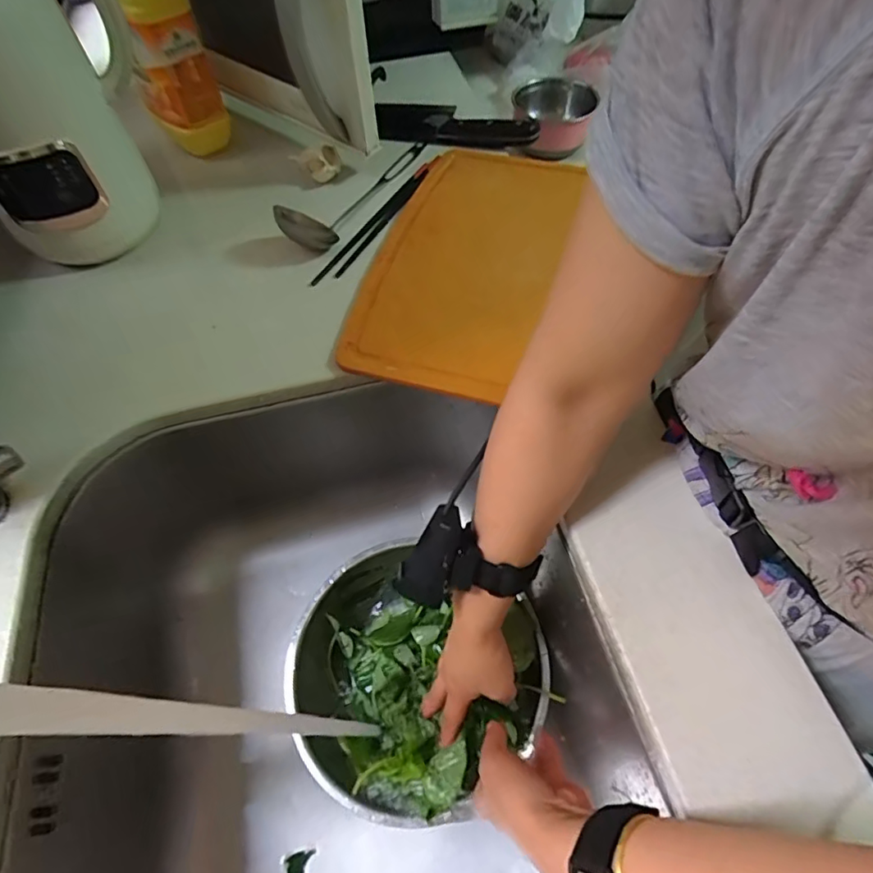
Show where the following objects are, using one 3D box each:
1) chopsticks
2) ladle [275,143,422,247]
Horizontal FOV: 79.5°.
[{"bbox_3d":[-0.065,-0.253,0.610,0.025,0.004,0.253,24,63,17],"label":"chopsticks"},{"bbox_3d":[-0.086,-0.307,0.609,0.048,0.059,0.258,22,62,16],"label":"ladle"}]

